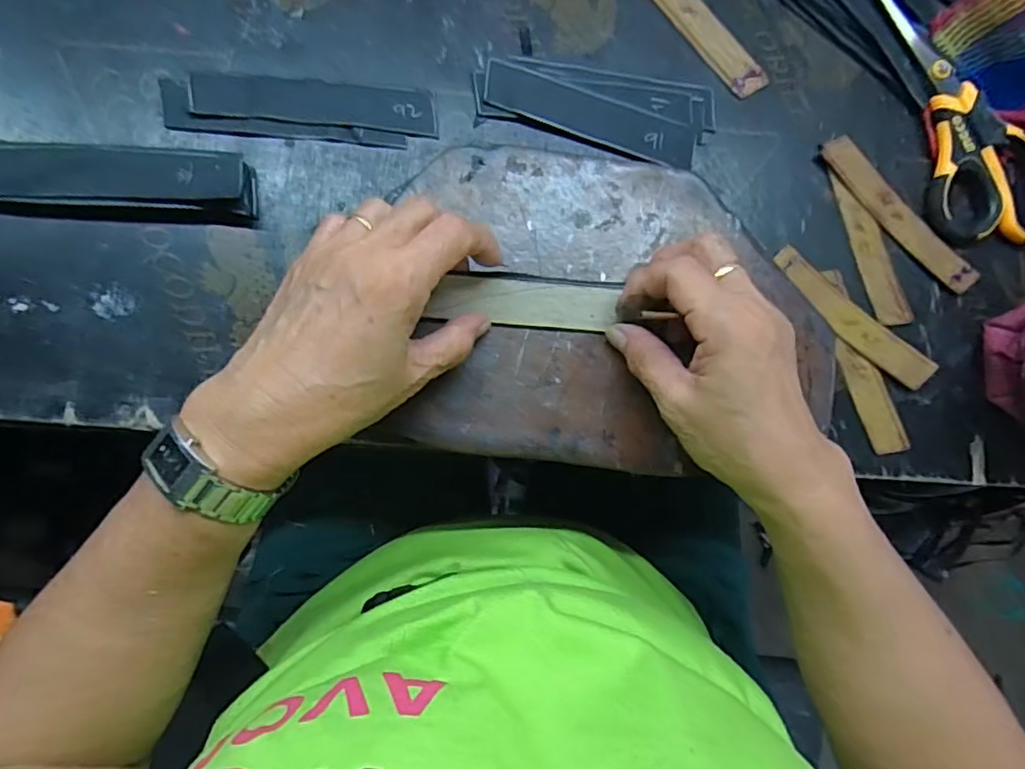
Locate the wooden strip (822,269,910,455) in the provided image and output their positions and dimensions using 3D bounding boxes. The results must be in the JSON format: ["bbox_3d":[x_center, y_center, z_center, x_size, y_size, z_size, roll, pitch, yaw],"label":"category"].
[{"bbox_3d":[0.216,-0.014,0.357,0.024,0.004,0.117,-19,88,-8],"label":"wooden strip"}]

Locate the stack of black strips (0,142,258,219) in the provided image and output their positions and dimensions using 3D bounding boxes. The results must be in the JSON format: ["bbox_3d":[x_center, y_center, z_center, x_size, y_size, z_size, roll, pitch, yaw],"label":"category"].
[{"bbox_3d":[-0.212,-0.109,0.305,0.139,0.016,0.034,-1,86,-7],"label":"stack of black strips"}]

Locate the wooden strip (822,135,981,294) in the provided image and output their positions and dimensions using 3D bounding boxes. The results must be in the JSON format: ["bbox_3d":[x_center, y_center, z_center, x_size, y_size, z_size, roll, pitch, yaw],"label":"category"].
[{"bbox_3d":[0.247,-0.108,0.367,0.025,0.005,0.126,-42,88,-8],"label":"wooden strip"}]

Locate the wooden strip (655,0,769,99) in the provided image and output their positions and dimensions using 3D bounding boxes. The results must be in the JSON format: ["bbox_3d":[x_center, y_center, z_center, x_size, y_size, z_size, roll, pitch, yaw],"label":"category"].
[{"bbox_3d":[0.112,-0.238,0.364,0.026,0.004,0.133,-41,91,-8],"label":"wooden strip"}]

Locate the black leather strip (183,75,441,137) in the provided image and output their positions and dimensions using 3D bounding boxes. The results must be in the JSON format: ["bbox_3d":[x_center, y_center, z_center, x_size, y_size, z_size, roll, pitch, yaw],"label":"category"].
[{"bbox_3d":[-0.111,-0.161,0.328,0.133,0.004,0.026,2,85,-7],"label":"black leather strip"}]

